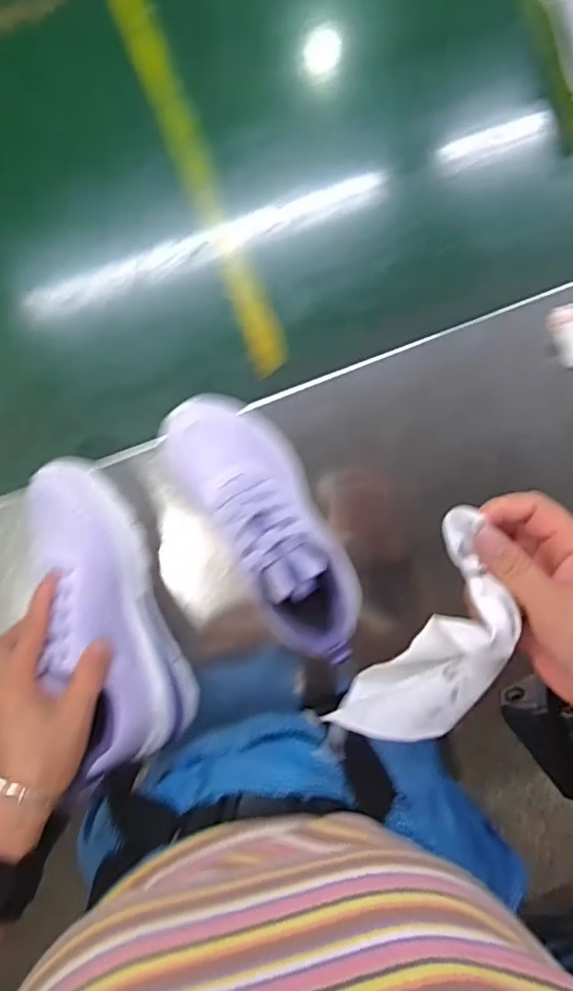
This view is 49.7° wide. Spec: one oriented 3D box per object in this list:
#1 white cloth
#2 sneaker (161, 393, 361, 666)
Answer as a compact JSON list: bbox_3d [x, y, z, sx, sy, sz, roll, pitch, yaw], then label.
[{"bbox_3d":[0.077,0.093,0.350,0.055,0.057,0.166,27,115,-5],"label":"white cloth"},{"bbox_3d":[-0.015,0.020,0.477,0.089,0.088,0.226,-32,81,-2],"label":"sneaker"}]

